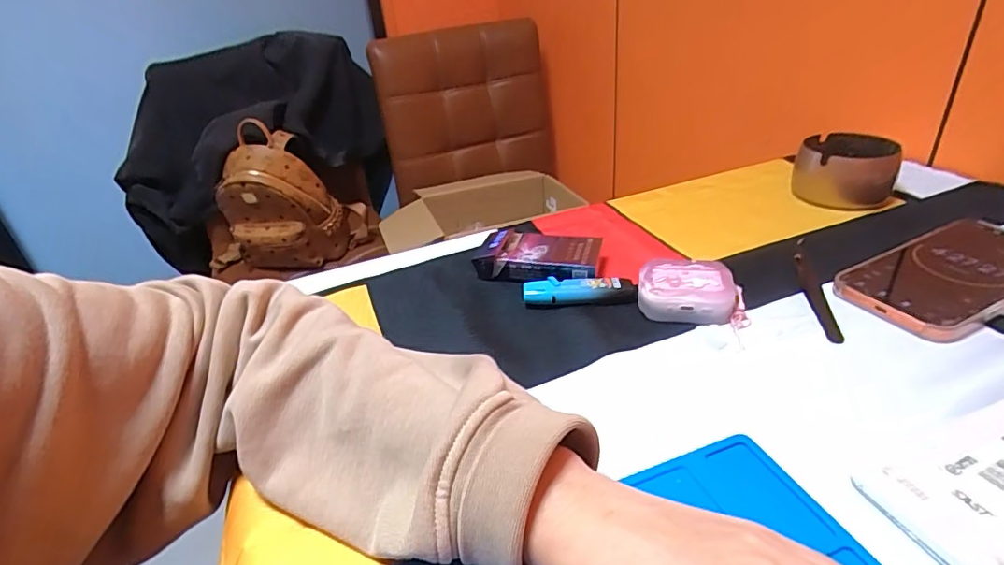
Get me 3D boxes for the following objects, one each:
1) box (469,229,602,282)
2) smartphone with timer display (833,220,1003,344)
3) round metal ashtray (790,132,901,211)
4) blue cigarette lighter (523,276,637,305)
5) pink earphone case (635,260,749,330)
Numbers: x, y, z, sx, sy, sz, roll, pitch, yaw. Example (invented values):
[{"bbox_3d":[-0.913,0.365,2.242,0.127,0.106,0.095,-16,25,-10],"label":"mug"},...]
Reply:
[{"bbox_3d":[0.031,-0.020,0.454,0.098,0.026,0.055,5,33,18],"label":"box"},{"bbox_3d":[0.334,-0.008,0.389,0.176,0.013,0.080,-18,33,-18],"label":"smartphone with timer display"},{"bbox_3d":[0.332,-0.110,0.522,0.083,0.048,0.086,14,37,30],"label":"round metal ashtray"},{"bbox_3d":[0.060,0.007,0.413,0.085,0.016,0.021,-2,32,7],"label":"blue cigarette lighter"},{"bbox_3d":[0.136,0.007,0.385,0.073,0.029,0.042,5,33,18],"label":"pink earphone case"}]

